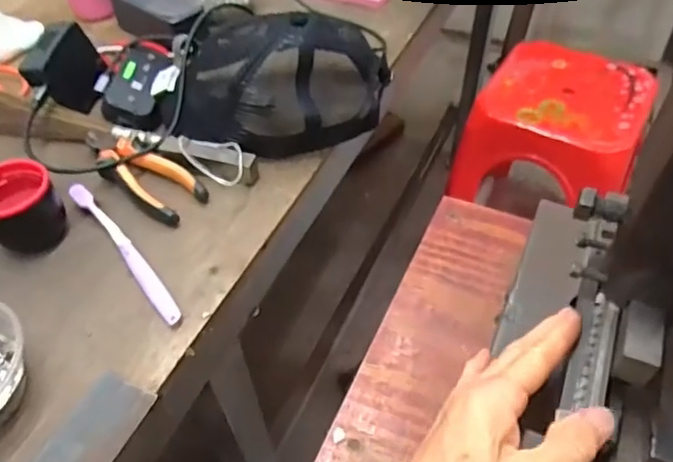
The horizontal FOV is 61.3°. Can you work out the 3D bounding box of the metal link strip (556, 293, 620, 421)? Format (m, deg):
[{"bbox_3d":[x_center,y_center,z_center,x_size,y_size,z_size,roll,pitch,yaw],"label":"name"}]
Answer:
[{"bbox_3d":[0.148,0.070,0.326,0.022,0.007,0.082,20,55,19],"label":"metal link strip"}]

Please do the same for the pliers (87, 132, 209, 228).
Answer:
[{"bbox_3d":[-0.192,-0.059,0.551,0.140,0.024,0.052,29,56,25],"label":"pliers"}]

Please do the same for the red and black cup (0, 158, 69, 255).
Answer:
[{"bbox_3d":[-0.278,-0.019,0.500,0.066,0.064,0.055,-34,56,-24],"label":"red and black cup"}]

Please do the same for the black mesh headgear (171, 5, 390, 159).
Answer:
[{"bbox_3d":[-0.052,-0.175,0.586,0.204,0.115,0.166,2,49,5],"label":"black mesh headgear"}]

